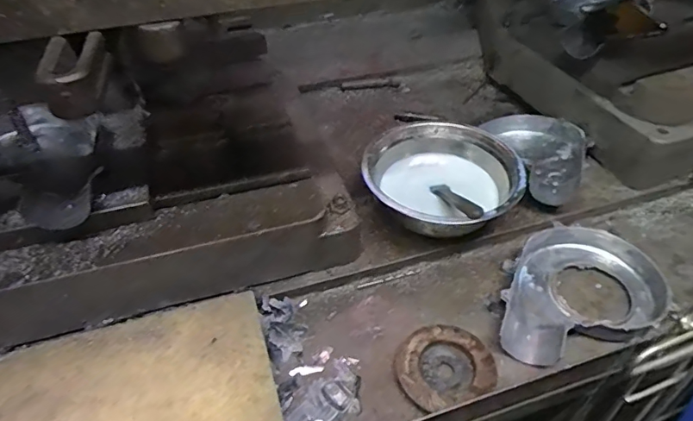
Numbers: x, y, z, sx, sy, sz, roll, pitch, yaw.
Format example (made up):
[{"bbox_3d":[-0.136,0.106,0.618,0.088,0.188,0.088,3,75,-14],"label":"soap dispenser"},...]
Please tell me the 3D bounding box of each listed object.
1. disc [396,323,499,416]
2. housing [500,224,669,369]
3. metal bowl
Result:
[{"bbox_3d":[0.095,0.155,0.483,0.091,0.018,0.086,0,44,0],"label":"disc"},{"bbox_3d":[0.246,0.092,0.534,0.214,0.035,0.142,-29,51,-26],"label":"housing"},{"bbox_3d":[0.116,-0.031,0.615,0.183,0.081,0.177,0,44,0],"label":"metal bowl"}]

